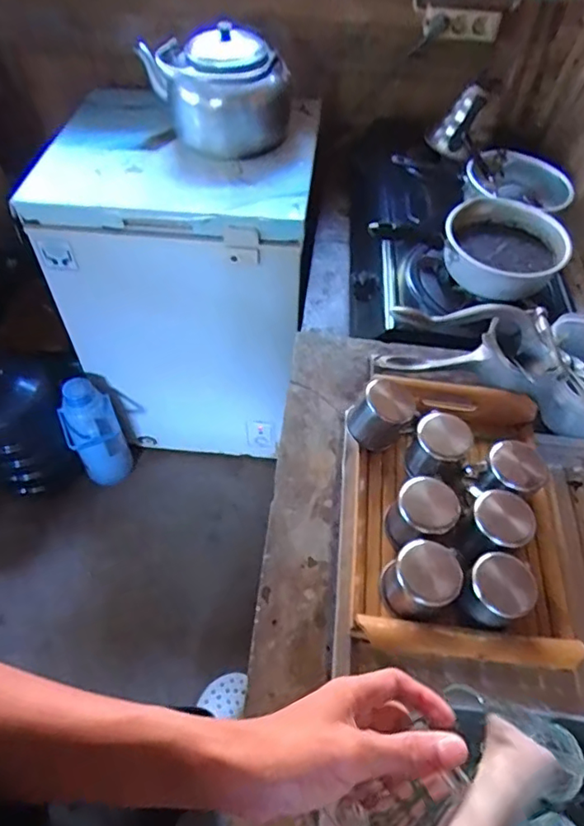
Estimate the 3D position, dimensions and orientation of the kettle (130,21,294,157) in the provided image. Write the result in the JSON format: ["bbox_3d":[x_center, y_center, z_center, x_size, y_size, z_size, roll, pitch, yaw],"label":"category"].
[{"bbox_3d":[-0.145,-0.663,1.175,0.274,0.217,0.196,10,52,5],"label":"kettle"}]

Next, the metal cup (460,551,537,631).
[{"bbox_3d":[0.203,0.180,0.558,0.059,0.069,0.054,1,52,-1],"label":"metal cup"}]

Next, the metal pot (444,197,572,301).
[{"bbox_3d":[0.352,-0.275,0.924,0.187,0.065,0.182,1,52,-1],"label":"metal pot"}]

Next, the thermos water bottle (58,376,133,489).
[{"bbox_3d":[-0.536,0.073,1.537,0.140,0.331,0.106,-23,56,-18],"label":"thermos water bottle"}]

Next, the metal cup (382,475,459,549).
[{"bbox_3d":[0.143,0.121,0.612,0.069,0.072,0.072,1,52,-1],"label":"metal cup"}]

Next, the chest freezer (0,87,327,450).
[{"bbox_3d":[-0.274,-0.331,1.518,0.637,0.783,0.492,9,52,5],"label":"chest freezer"}]

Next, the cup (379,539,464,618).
[{"bbox_3d":[0.134,0.174,0.572,0.070,0.068,0.066,1,52,-1],"label":"cup"}]

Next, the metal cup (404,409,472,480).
[{"bbox_3d":[0.175,0.039,0.660,0.061,0.052,0.064,1,52,-1],"label":"metal cup"}]

